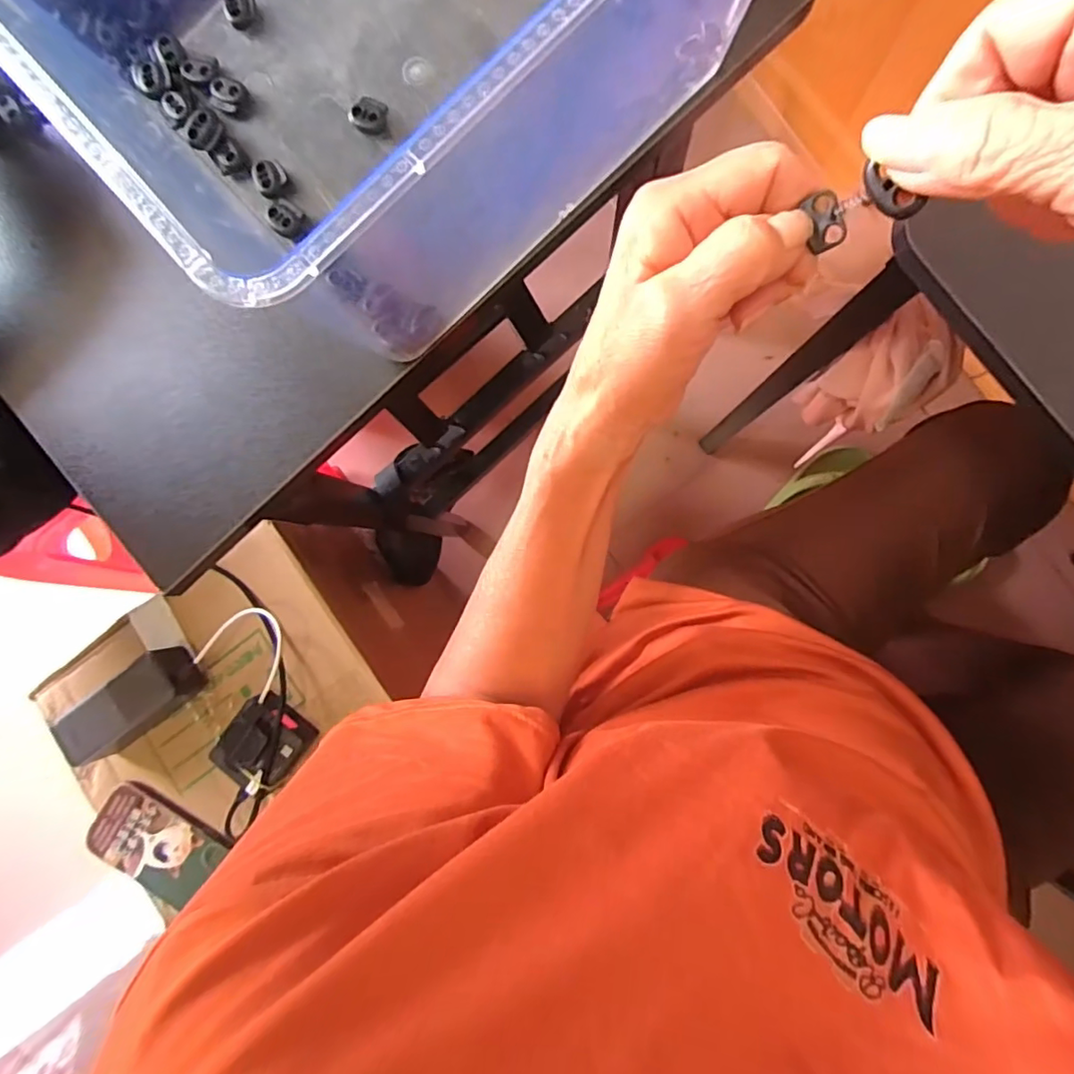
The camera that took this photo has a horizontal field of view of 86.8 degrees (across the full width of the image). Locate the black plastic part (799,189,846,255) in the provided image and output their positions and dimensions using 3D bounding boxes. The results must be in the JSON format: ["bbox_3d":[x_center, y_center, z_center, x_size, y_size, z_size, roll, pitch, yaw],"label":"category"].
[{"bbox_3d":[0.095,-0.105,0.188,0.009,0.006,0.019,-18,97,6],"label":"black plastic part"}]

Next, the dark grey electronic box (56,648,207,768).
[{"bbox_3d":[-0.408,0.168,0.571,0.138,0.045,0.053,-37,85,2],"label":"dark grey electronic box"}]

